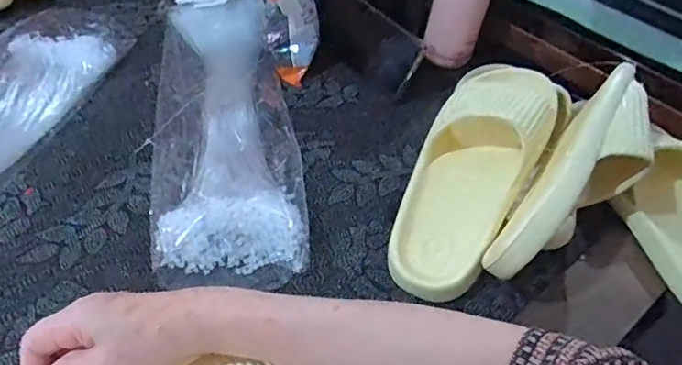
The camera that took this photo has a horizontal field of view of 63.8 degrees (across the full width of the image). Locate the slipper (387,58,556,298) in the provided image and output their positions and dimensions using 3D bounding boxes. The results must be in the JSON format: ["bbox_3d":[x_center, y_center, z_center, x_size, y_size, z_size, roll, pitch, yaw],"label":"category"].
[{"bbox_3d":[0.120,-0.019,0.490,0.100,0.067,0.257,24,73,17],"label":"slipper"}]

